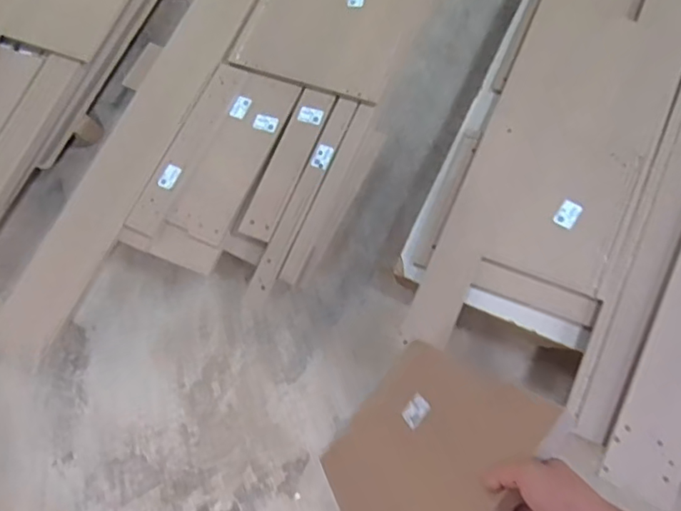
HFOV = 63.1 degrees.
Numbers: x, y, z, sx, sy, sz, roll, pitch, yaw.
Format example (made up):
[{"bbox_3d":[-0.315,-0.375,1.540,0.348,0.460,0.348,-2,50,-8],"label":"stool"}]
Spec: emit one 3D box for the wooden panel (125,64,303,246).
[{"bbox_3d":[-0.315,-0.259,1.429,0.240,0.026,0.500,21,77,14],"label":"wooden panel"}]

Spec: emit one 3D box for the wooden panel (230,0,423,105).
[{"bbox_3d":[-0.011,-0.680,1.518,0.408,0.034,0.504,20,76,14],"label":"wooden panel"}]

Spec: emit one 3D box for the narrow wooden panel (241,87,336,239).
[{"bbox_3d":[-0.133,-0.238,1.400,0.089,0.024,0.411,20,76,14],"label":"narrow wooden panel"}]

